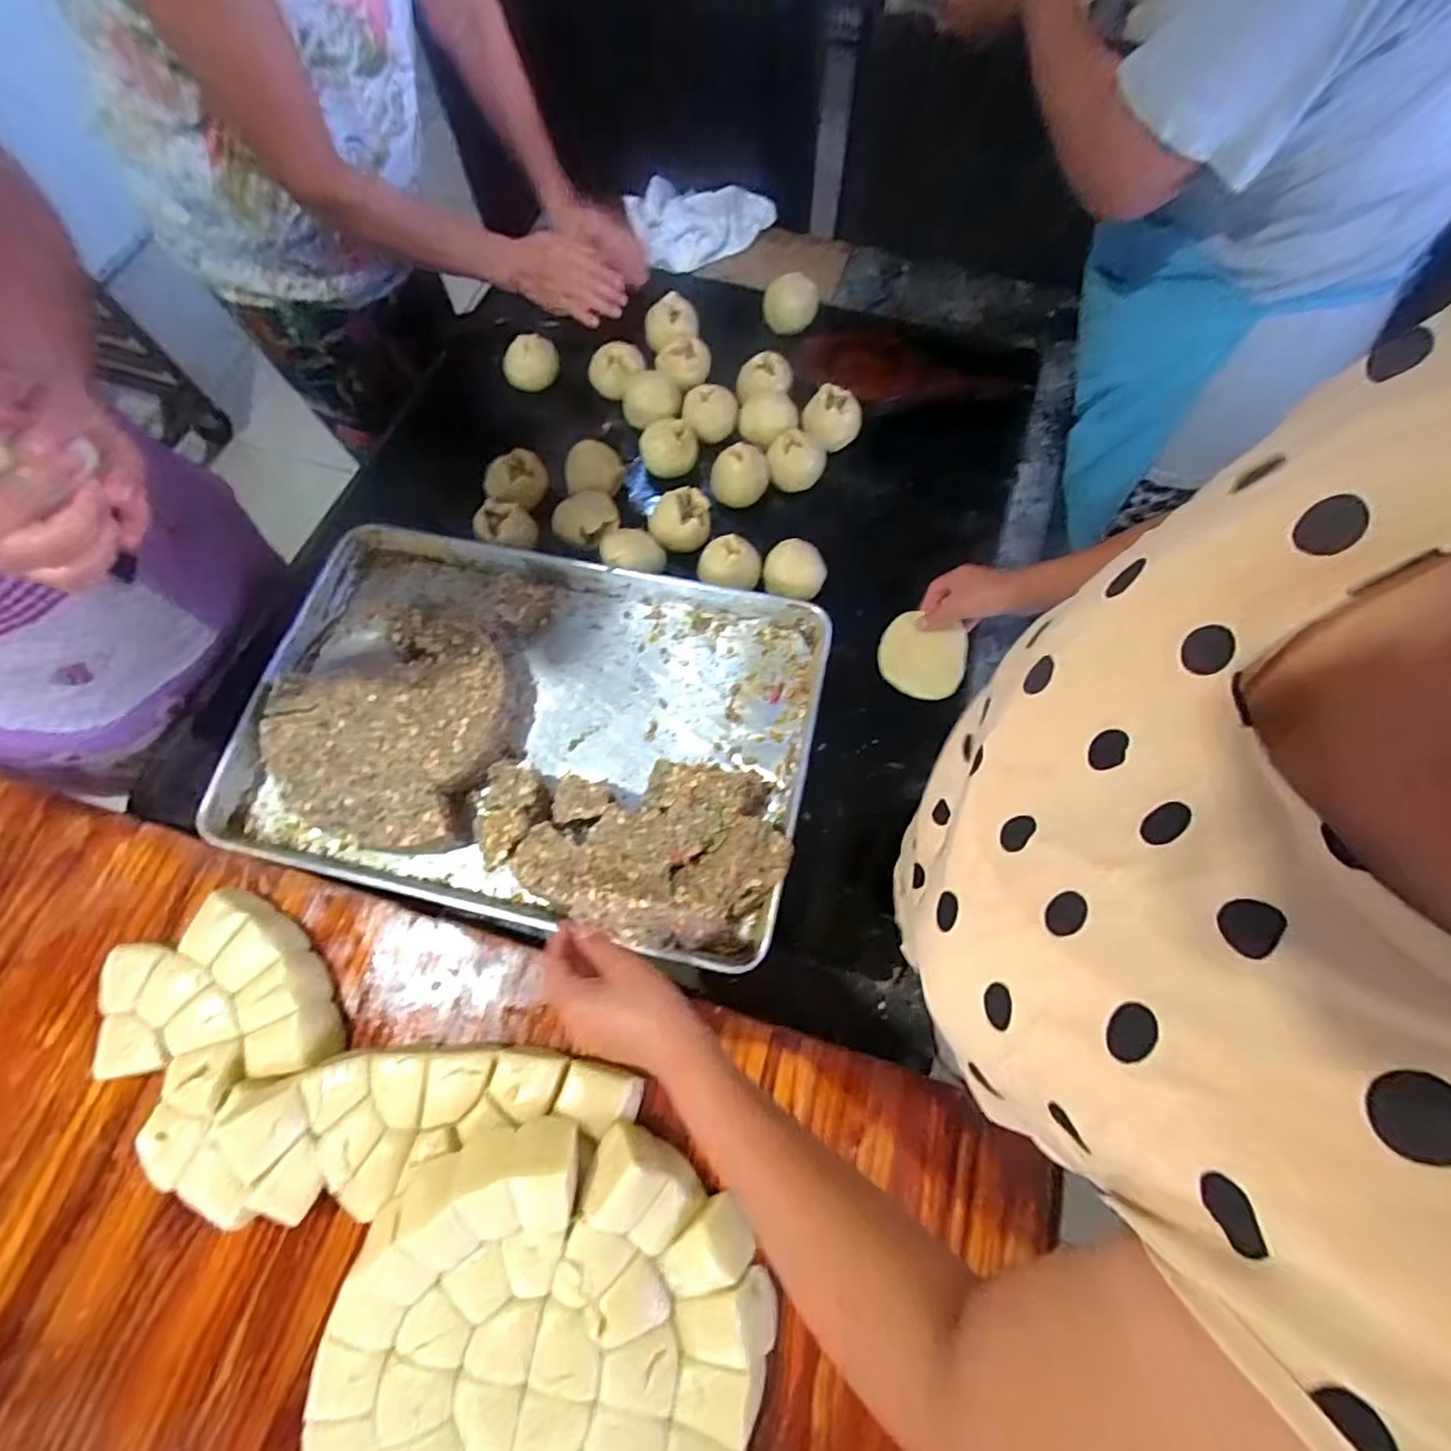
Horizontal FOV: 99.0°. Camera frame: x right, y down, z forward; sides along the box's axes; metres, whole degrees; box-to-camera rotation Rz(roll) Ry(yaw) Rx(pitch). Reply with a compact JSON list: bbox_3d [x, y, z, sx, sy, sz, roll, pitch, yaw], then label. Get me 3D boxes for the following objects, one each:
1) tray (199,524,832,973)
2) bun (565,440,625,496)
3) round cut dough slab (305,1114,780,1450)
[{"bbox_3d":[-0.216,-0.006,0.683,0.611,0.069,0.403,12,70,5],"label":"tray"},{"bbox_3d":[-0.172,-0.329,0.814,0.074,0.057,0.069,0,70,1],"label":"bun"},{"bbox_3d":[-0.138,0.477,0.457,0.303,0.075,0.322,-1,70,2],"label":"round cut dough slab"}]

